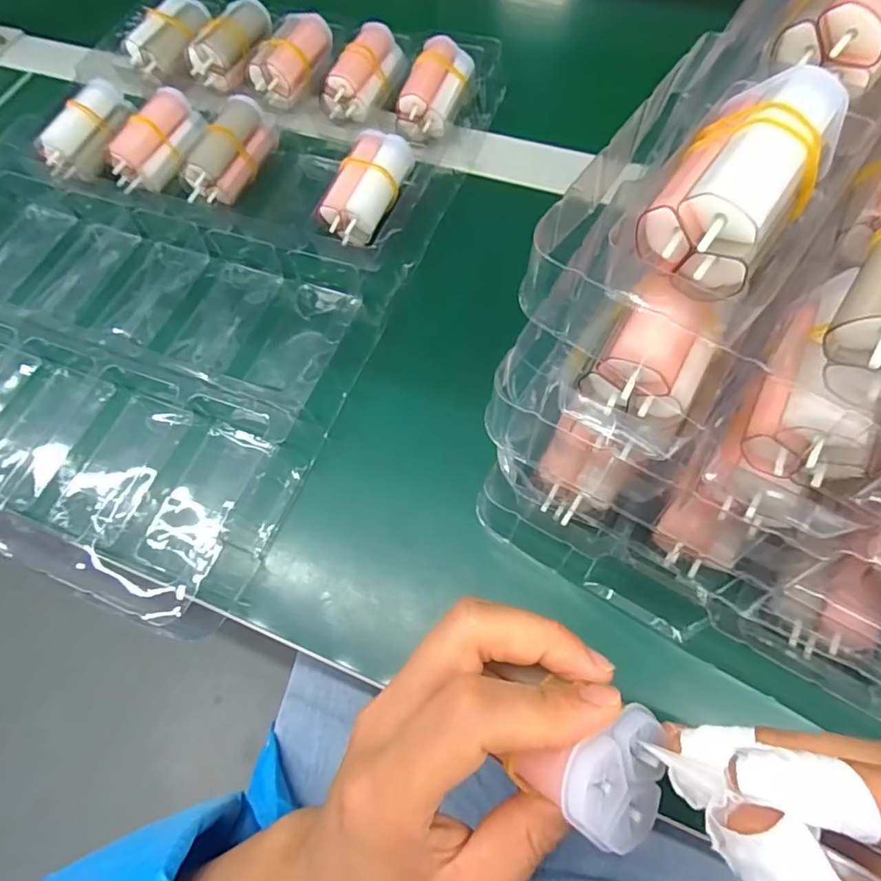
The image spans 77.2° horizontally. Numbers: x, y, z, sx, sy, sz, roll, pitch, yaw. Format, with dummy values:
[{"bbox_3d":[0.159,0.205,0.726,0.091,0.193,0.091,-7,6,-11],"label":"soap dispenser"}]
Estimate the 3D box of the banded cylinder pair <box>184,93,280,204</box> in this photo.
[{"bbox_3d":[-0.130,-0.179,0.343,0.031,0.027,0.070,23,76,13],"label":"banded cylinder pair"}]

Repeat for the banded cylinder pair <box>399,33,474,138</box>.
[{"bbox_3d":[-0.002,-0.227,0.352,0.035,0.026,0.061,14,67,11],"label":"banded cylinder pair"}]

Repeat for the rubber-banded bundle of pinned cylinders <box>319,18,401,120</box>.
[{"bbox_3d":[-0.050,-0.246,0.365,0.035,0.022,0.070,26,80,15],"label":"rubber-banded bundle of pinned cylinders"}]

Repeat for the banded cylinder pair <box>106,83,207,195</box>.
[{"bbox_3d":[-0.179,-0.190,0.349,0.025,0.032,0.068,23,69,15],"label":"banded cylinder pair"}]

